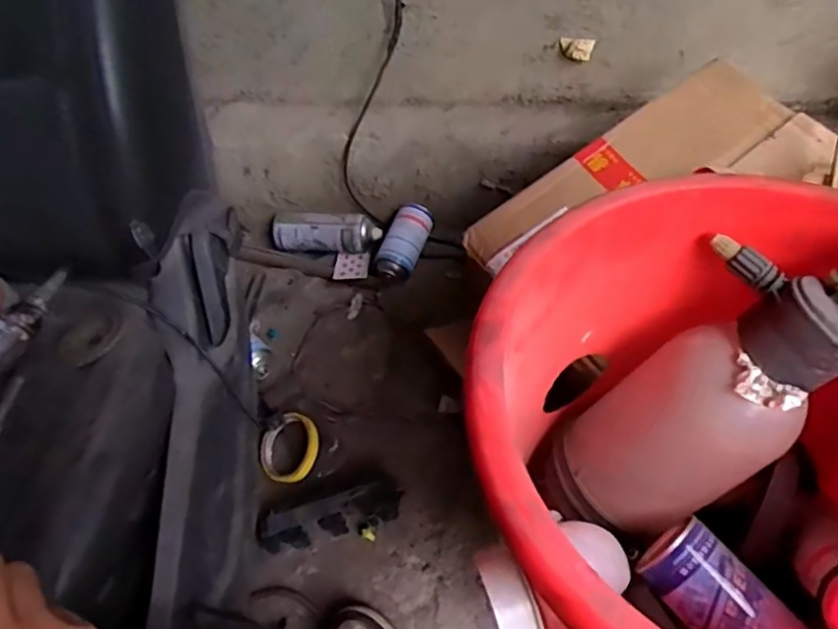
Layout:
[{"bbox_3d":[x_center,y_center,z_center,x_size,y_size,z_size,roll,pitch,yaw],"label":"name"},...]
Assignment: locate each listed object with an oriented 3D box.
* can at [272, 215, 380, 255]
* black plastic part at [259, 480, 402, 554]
[{"bbox_3d":[-0.179,-0.153,1.176,0.215,0.076,0.065,10,53,12],"label":"can"},{"bbox_3d":[-0.116,0.267,0.855,0.189,0.044,0.052,-13,52,-5],"label":"black plastic part"}]

